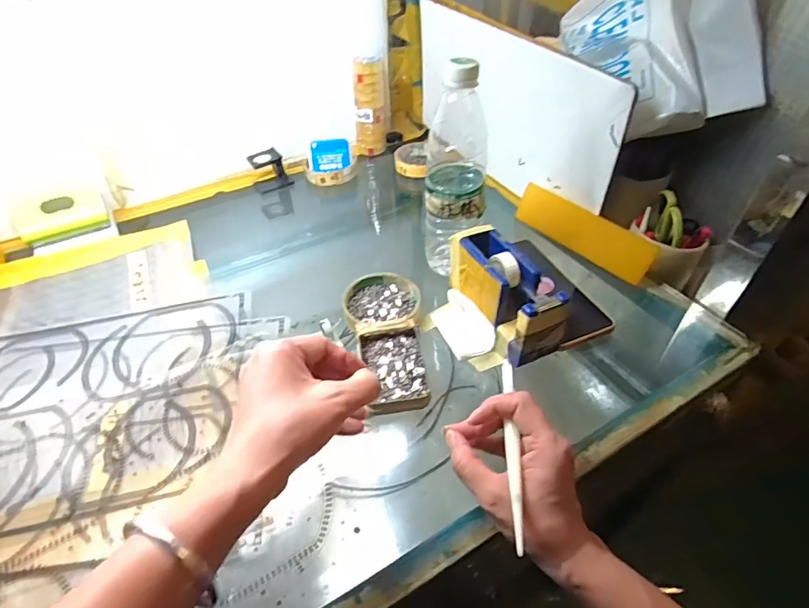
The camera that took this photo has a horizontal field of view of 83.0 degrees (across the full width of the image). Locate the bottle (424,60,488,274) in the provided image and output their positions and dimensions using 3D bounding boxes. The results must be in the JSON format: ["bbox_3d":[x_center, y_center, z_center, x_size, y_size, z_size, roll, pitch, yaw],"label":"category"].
[{"bbox_3d":[0.054,-0.129,0.481,0.064,0.221,0.071,4,44,6],"label":"bottle"}]

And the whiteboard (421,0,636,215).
[{"bbox_3d":[0.133,-0.276,0.634,0.014,0.179,0.409,-22,47,-19],"label":"whiteboard"}]

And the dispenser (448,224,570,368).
[{"bbox_3d":[0.097,-0.010,0.449,0.049,0.074,0.129,-19,46,-17],"label":"dispenser"}]

